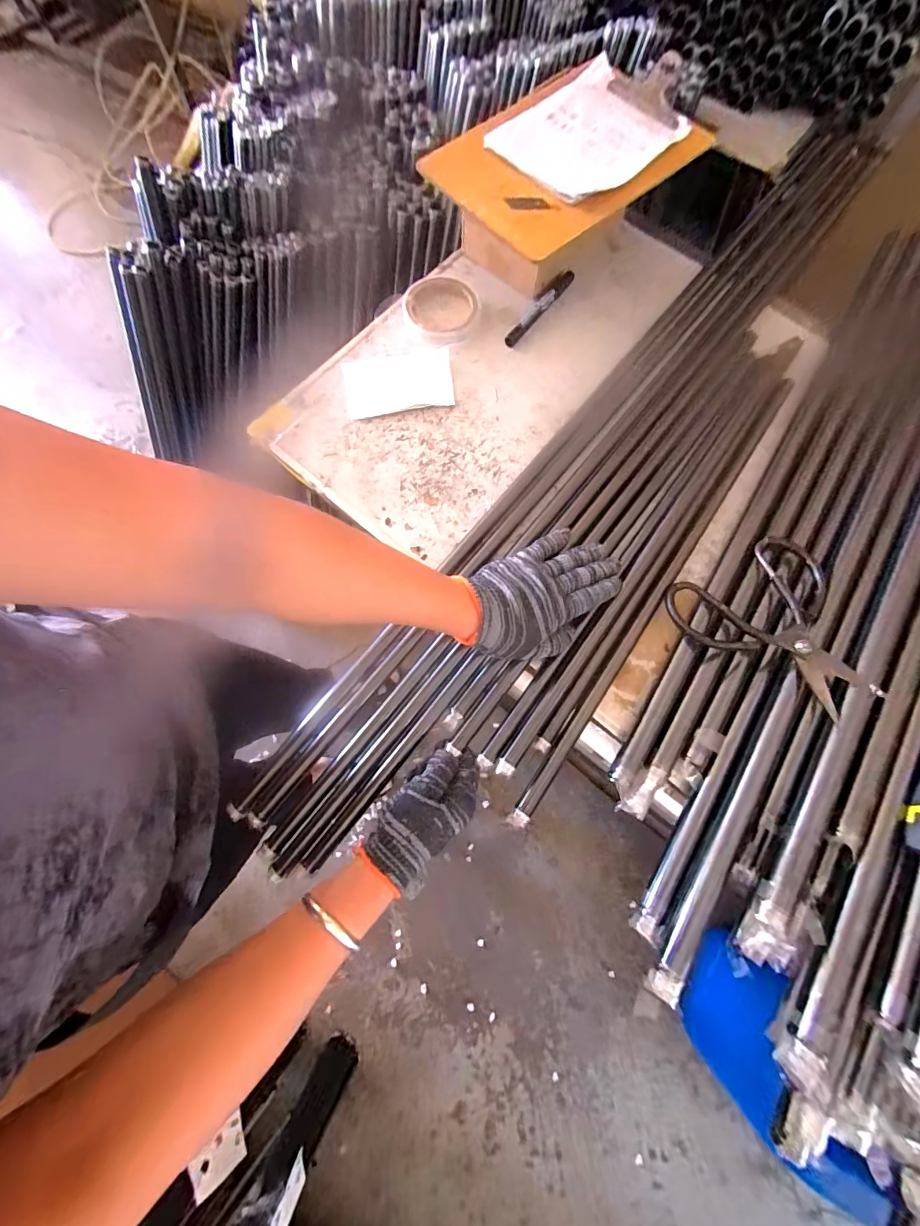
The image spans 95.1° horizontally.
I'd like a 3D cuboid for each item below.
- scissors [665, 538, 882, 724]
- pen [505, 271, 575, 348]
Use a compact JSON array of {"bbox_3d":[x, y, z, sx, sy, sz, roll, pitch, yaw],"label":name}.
[{"bbox_3d":[0.309,0.014,0.406,0.148,0.023,0.166,-26,61,-2],"label":"scissors"},{"bbox_3d":[0.103,-0.394,0.541,0.016,0.011,0.138,37,78,9],"label":"pen"}]

